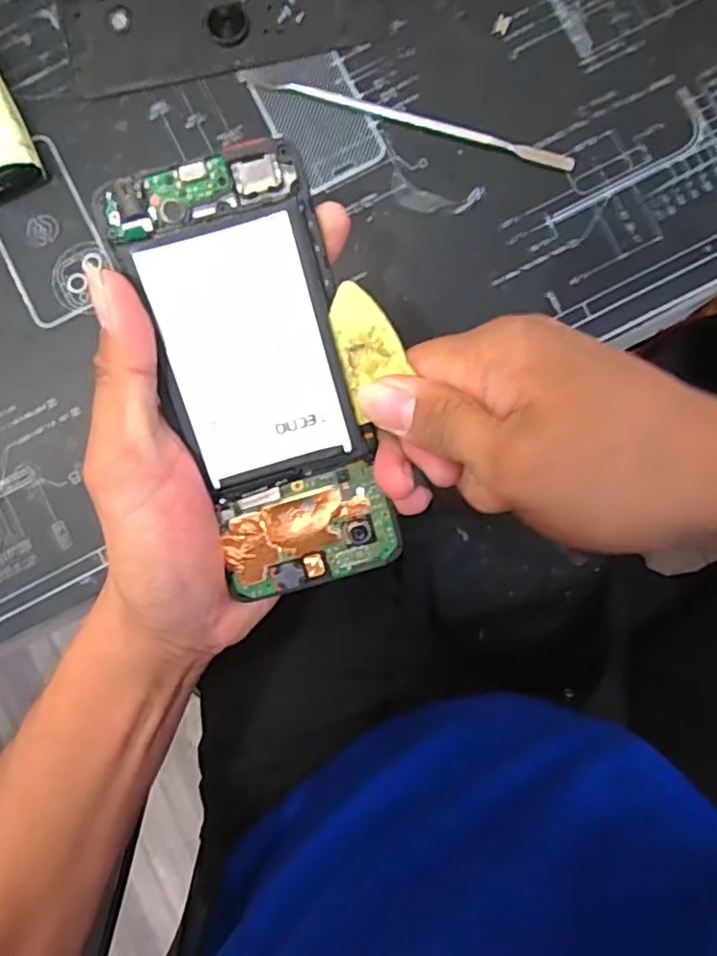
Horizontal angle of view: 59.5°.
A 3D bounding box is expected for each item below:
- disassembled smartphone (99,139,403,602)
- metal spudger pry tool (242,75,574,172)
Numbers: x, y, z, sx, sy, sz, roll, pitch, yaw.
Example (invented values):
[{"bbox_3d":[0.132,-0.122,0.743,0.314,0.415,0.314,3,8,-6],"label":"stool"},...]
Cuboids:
[{"bbox_3d":[-0.034,-0.033,0.231,0.066,0.007,0.158,-16,106,1],"label":"disassembled smartphone"},{"bbox_3d":[0.024,-0.173,0.302,0.161,0.006,0.008,17,89,2],"label":"metal spudger pry tool"}]

